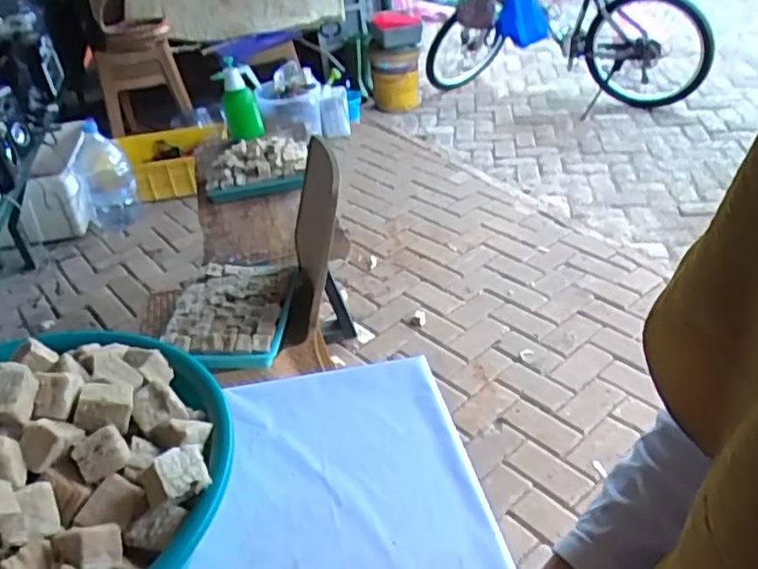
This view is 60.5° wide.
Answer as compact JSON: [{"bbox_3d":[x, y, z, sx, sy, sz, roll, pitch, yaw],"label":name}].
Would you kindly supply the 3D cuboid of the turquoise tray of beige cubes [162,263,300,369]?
[{"bbox_3d":[-0.336,0.065,1.523,0.261,0.104,0.336,-3,35,6],"label":"turquoise tray of beige cubes"}]

